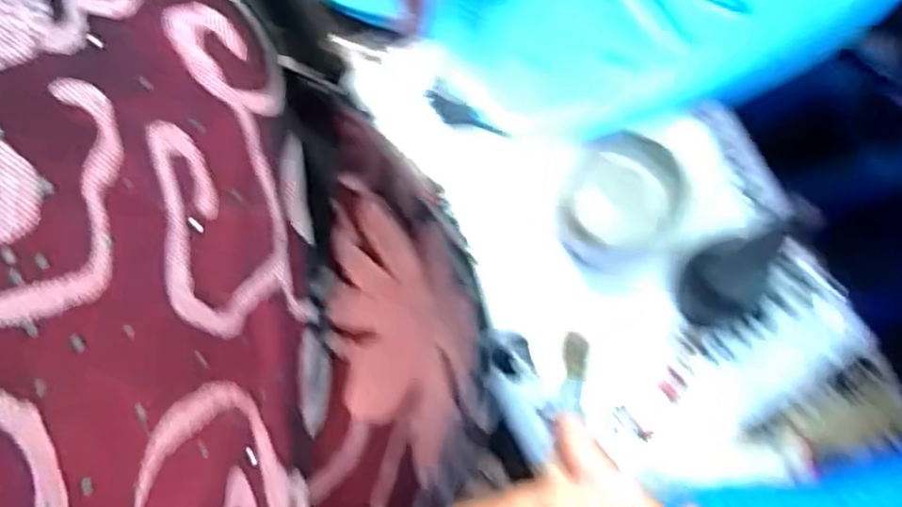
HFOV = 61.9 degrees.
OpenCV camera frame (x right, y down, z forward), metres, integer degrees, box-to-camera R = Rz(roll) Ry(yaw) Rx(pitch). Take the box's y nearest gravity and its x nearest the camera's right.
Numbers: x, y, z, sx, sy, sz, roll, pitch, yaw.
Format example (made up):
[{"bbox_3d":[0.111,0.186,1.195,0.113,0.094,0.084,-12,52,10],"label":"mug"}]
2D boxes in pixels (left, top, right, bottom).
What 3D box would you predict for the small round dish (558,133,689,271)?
[{"bbox_3d":[0.116,-0.034,0.515,0.071,0.050,0.078,30,78,6],"label":"small round dish"}]

